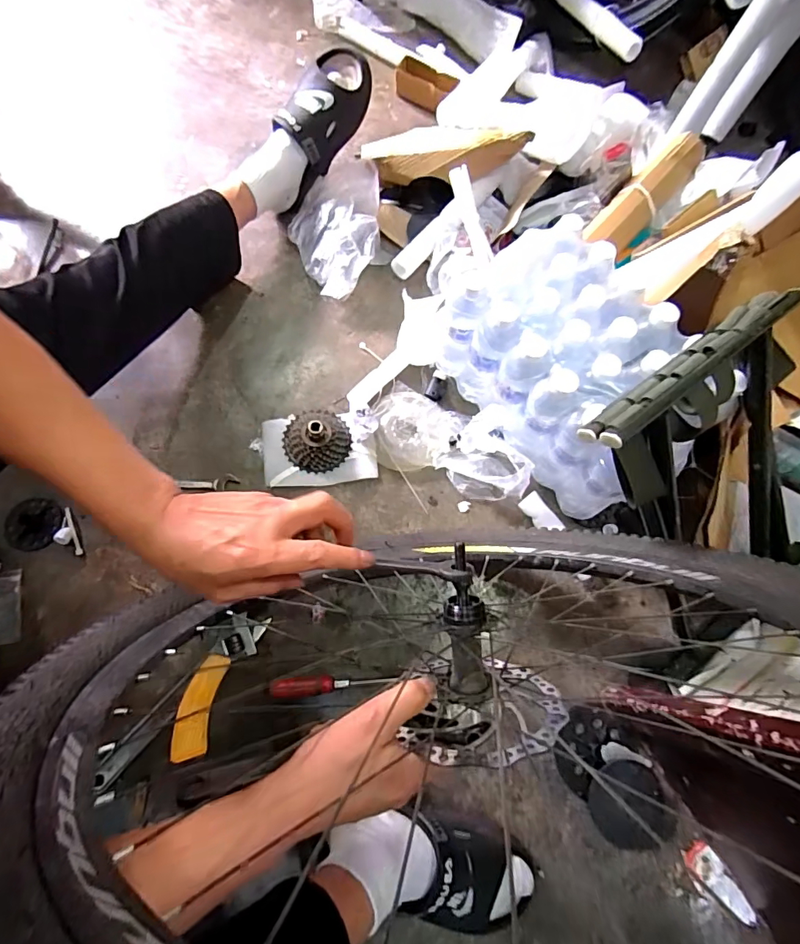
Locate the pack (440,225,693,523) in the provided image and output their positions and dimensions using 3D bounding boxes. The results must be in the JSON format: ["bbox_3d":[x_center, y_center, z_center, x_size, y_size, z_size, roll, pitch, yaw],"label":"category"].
[{"bbox_3d":[0.254,-0.131,0.705,0.241,0.193,0.352,-34,79,-14],"label":"pack"}]

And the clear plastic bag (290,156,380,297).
[{"bbox_3d":[-0.119,-0.435,0.851,0.158,0.079,0.266,4,73,-5],"label":"clear plastic bag"}]

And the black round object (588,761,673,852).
[{"bbox_3d":[0.303,0.441,0.633,0.093,0.027,0.099,2,73,-5],"label":"black round object"}]

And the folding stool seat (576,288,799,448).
[{"bbox_3d":[0.333,-0.124,0.526,0.326,0.041,0.042,-34,79,-14],"label":"folding stool seat"}]

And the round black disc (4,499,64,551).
[{"bbox_3d":[-0.527,0.074,0.676,0.076,0.017,0.074,0,78,0],"label":"round black disc"}]

